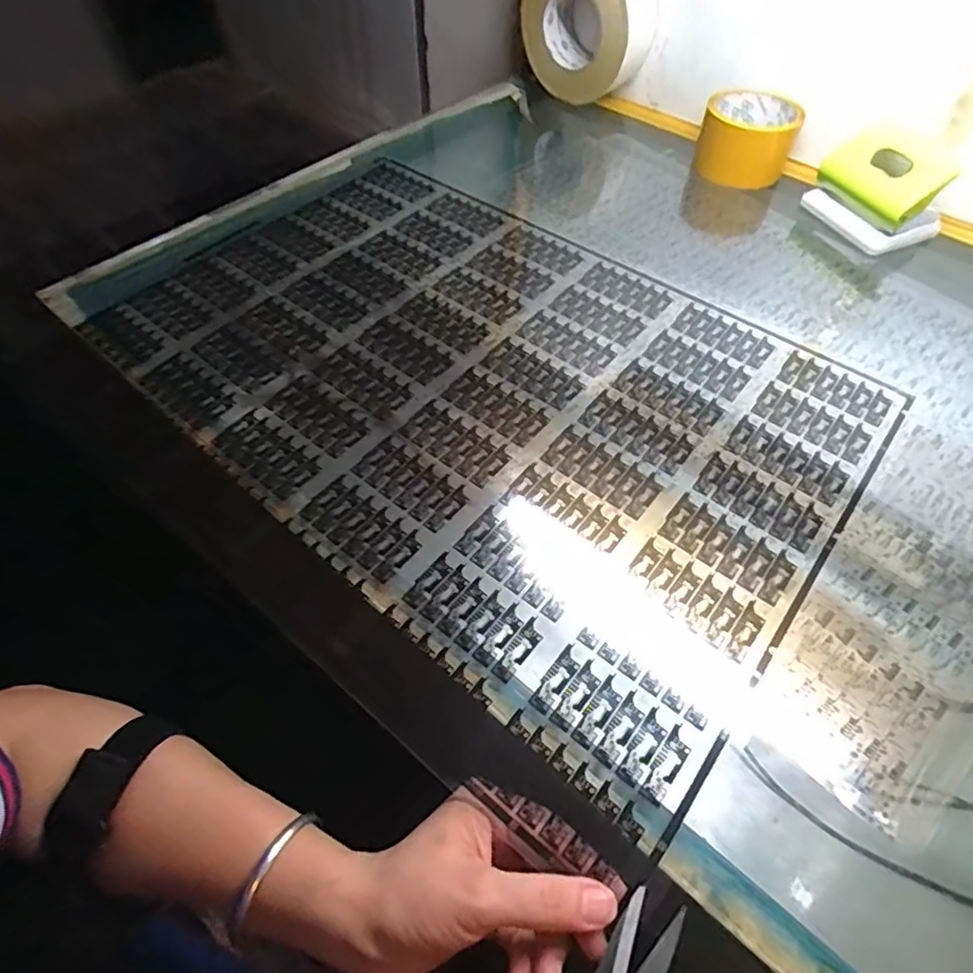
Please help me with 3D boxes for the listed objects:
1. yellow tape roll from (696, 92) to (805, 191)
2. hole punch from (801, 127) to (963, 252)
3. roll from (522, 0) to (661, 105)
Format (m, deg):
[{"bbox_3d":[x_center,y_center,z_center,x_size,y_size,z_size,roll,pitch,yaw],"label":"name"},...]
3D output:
[{"bbox_3d":[0.263,-0.352,0.603,0.088,0.056,0.088,14,56,10],"label":"yellow tape roll"},{"bbox_3d":[0.355,-0.269,0.536,0.071,0.067,0.102,-22,58,-15],"label":"hole punch"},{"bbox_3d":[0.110,-0.511,0.653,0.138,0.127,0.066,34,61,21],"label":"roll"}]

